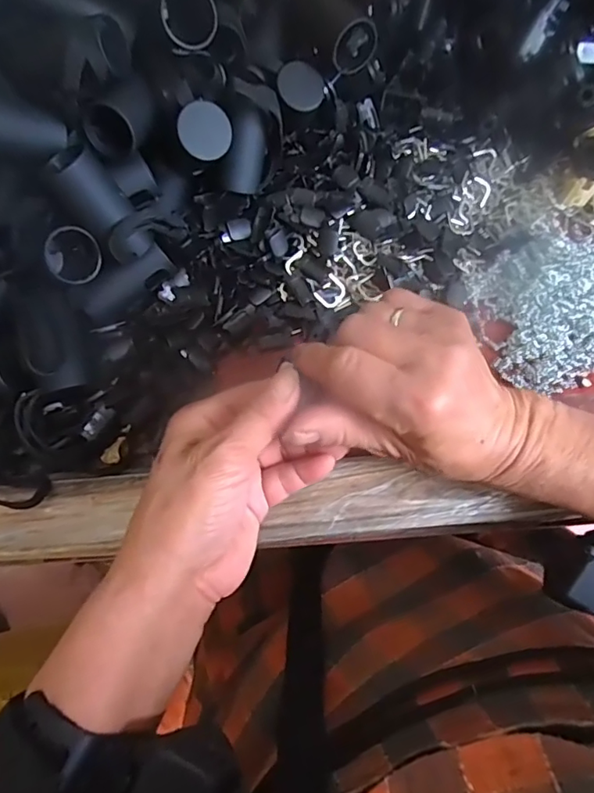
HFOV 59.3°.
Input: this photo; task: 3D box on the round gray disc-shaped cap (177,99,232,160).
[{"bbox_3d":[-0.052,-0.148,0.292,0.029,0.007,0.029,-7,107,-24],"label":"round gray disc-shaped cap"}]

